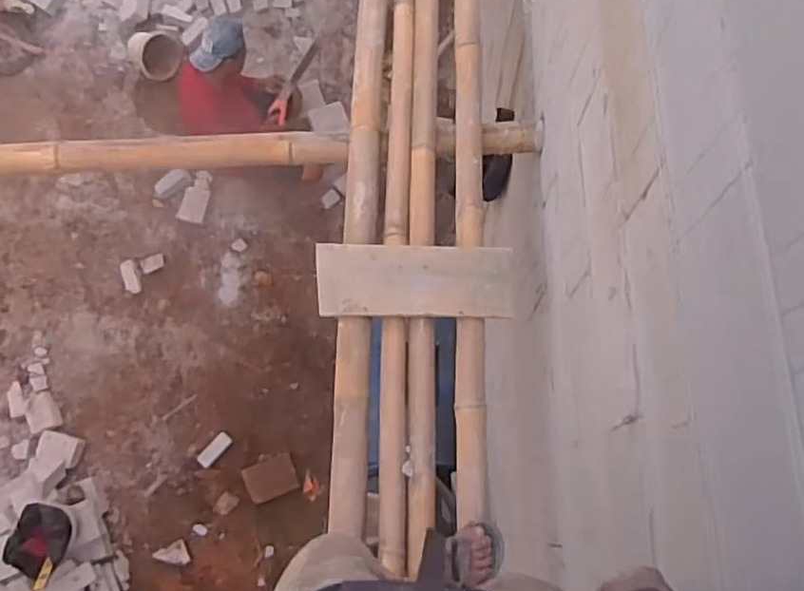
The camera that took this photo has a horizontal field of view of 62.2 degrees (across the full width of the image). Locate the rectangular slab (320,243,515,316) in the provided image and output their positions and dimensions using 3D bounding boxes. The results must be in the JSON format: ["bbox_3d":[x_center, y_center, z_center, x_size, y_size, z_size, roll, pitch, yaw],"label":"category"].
[{"bbox_3d":[0.032,-0.033,1.506,0.435,0.021,0.162,0,80,-3],"label":"rectangular slab"}]

